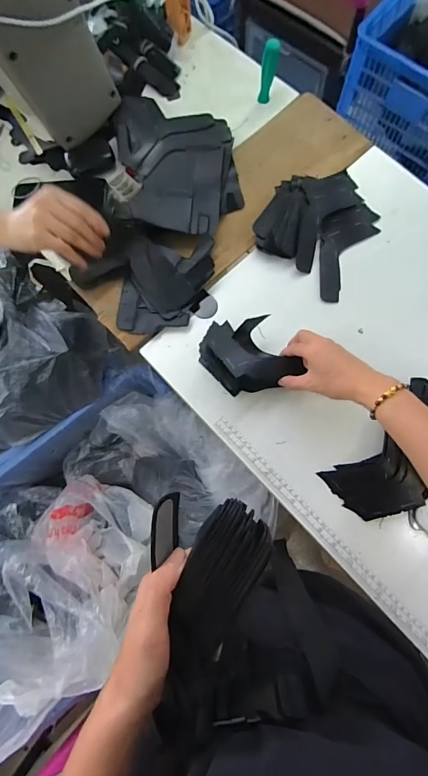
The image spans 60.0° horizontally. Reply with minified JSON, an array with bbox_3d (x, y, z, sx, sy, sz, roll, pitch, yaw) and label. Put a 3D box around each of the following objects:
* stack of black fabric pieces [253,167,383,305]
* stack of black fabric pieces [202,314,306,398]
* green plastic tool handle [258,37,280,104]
[{"bbox_3d":[0.170,-0.260,0.584,0.166,0.046,0.171,37,81,9],"label":"stack of black fabric pieces"},{"bbox_3d":[0.046,-0.046,0.532,0.130,0.071,0.096,-6,77,0],"label":"stack of black fabric pieces"},{"bbox_3d":[0.093,-0.533,0.628,0.026,0.095,0.020,7,78,3],"label":"green plastic tool handle"}]

